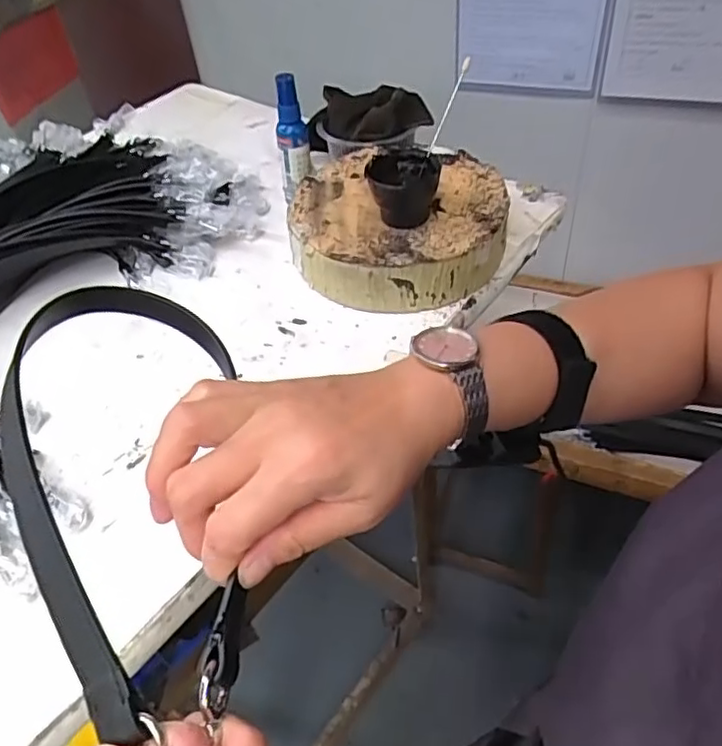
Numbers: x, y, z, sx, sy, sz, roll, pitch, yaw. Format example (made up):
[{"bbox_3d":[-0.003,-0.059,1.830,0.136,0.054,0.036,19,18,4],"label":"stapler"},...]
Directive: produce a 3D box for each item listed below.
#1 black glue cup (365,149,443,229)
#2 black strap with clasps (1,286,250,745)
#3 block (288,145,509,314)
[{"bbox_3d":[0.039,-0.163,0.556,0.064,0.049,0.058,-10,46,-2],"label":"black glue cup"},{"bbox_3d":[-0.091,0.053,0.256,0.084,0.052,0.241,-13,57,-6],"label":"black strap with clasps"},{"bbox_3d":[0.035,-0.139,0.595,0.193,0.059,0.177,-4,46,4],"label":"block"}]

